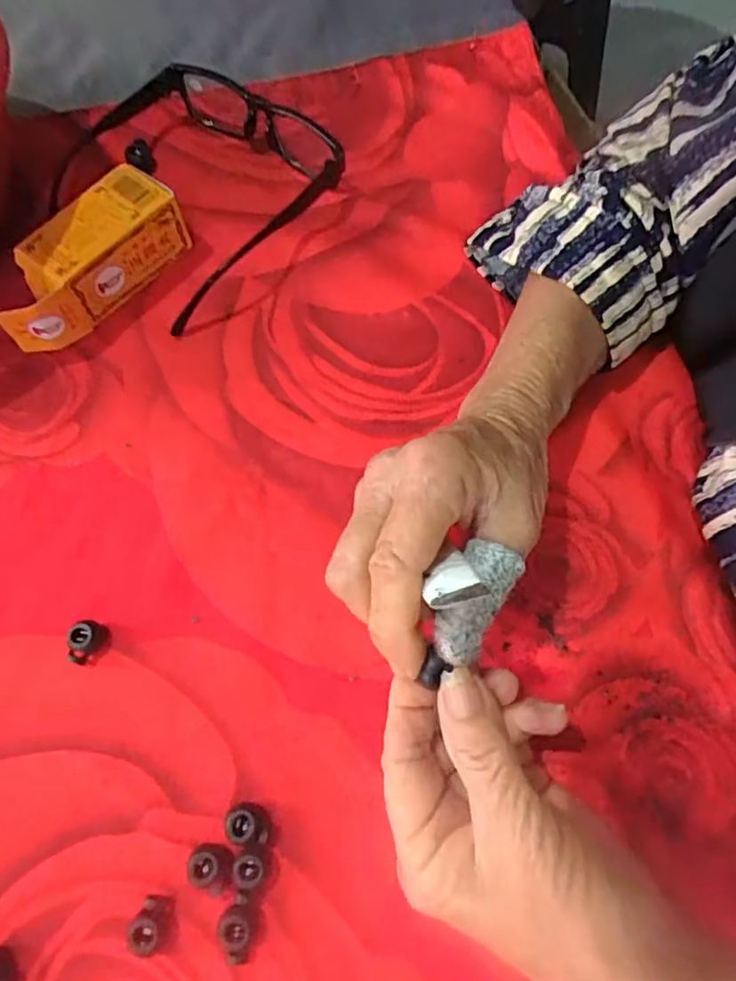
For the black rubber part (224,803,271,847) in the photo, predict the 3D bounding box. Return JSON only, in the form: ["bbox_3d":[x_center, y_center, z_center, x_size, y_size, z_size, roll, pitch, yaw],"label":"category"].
[{"bbox_3d":[-0.049,0.138,0.252,0.018,0.010,0.014,5,68,2],"label":"black rubber part"}]

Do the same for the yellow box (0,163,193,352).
[{"bbox_3d":[-0.153,-0.123,0.333,0.038,0.043,0.109,38,73,14],"label":"yellow box"}]

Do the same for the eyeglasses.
[{"bbox_3d":[-0.112,-0.193,0.364,0.163,0.039,0.137,42,74,15],"label":"eyeglasses"}]

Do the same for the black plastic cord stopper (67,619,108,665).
[{"bbox_3d":[-0.127,0.069,0.275,0.014,0.012,0.018,-6,68,-2],"label":"black plastic cord stopper"}]

